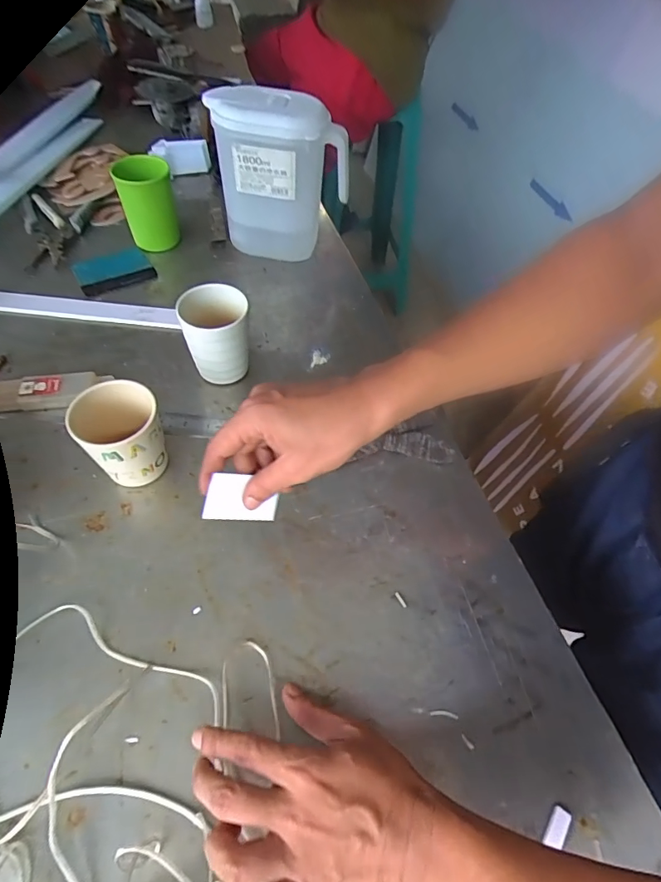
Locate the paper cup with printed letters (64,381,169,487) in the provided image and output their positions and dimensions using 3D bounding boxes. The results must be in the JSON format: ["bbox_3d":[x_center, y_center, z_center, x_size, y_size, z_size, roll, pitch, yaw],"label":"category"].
[{"bbox_3d":[-0.193,-0.001,0.440,0.071,0.087,0.071,2,55,-3],"label":"paper cup with printed letters"}]

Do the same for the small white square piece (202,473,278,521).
[{"bbox_3d":[-0.069,0.045,0.367,0.056,0.039,0.004,5,25,-23],"label":"small white square piece"}]

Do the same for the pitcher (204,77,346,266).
[{"bbox_3d":[-0.068,-0.357,0.652,0.182,0.208,0.086,12,55,4],"label":"pitcher"}]

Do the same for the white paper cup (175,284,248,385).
[{"bbox_3d":[-0.126,-0.113,0.518,0.068,0.097,0.068,2,55,-3],"label":"white paper cup"}]

